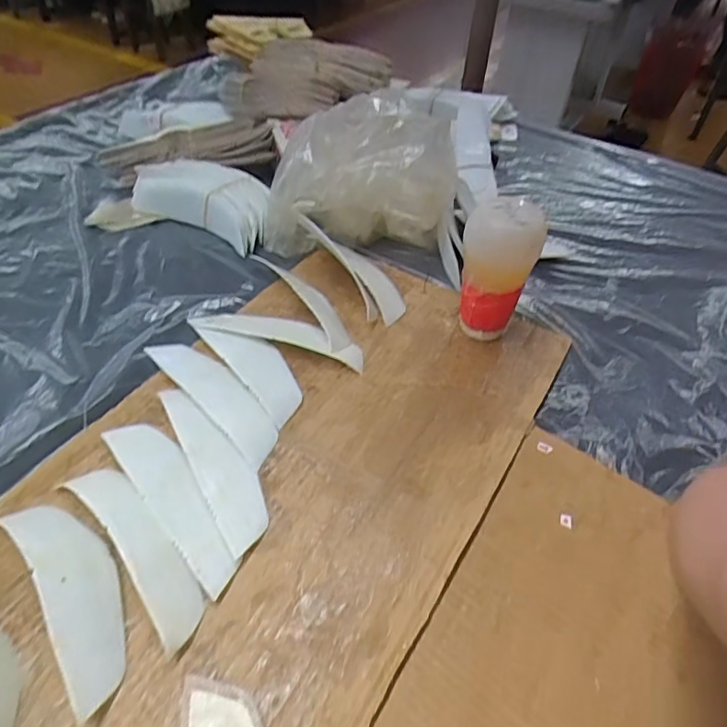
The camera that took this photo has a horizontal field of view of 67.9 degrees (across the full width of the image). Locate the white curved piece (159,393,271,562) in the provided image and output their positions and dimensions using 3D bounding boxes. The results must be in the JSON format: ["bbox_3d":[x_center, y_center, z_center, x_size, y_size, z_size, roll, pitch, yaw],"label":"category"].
[{"bbox_3d":[-0.111,0.068,0.401,0.038,0.009,0.152,-23,51,-23],"label":"white curved piece"}]

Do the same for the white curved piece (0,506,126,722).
[{"bbox_3d":[-0.174,0.133,0.323,0.046,0.033,0.129,-32,55,-29],"label":"white curved piece"}]

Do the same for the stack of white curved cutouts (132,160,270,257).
[{"bbox_3d":[-0.181,-0.192,0.632,0.172,0.050,0.084,23,49,18],"label":"stack of white curved cutouts"}]

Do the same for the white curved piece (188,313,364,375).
[{"bbox_3d":[-0.080,-0.032,0.505,0.173,0.017,0.037,15,47,12],"label":"white curved piece"}]

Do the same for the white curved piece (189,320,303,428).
[{"bbox_3d":[-0.098,-0.003,0.477,0.042,0.012,0.142,-29,54,-27],"label":"white curved piece"}]

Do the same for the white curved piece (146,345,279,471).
[{"bbox_3d":[-0.124,0.023,0.449,0.040,0.013,0.160,-33,56,-30],"label":"white curved piece"}]

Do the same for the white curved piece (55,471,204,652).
[{"bbox_3d":[-0.144,0.114,0.344,0.034,0.028,0.137,-34,56,-30],"label":"white curved piece"}]

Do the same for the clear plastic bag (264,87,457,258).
[{"bbox_3d":[-0.004,-0.198,0.581,0.202,0.157,0.088,-6,47,-8],"label":"clear plastic bag"}]

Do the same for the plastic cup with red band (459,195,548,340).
[{"bbox_3d":[0.119,-0.078,0.481,0.057,0.125,0.051,23,49,18],"label":"plastic cup with red band"}]

